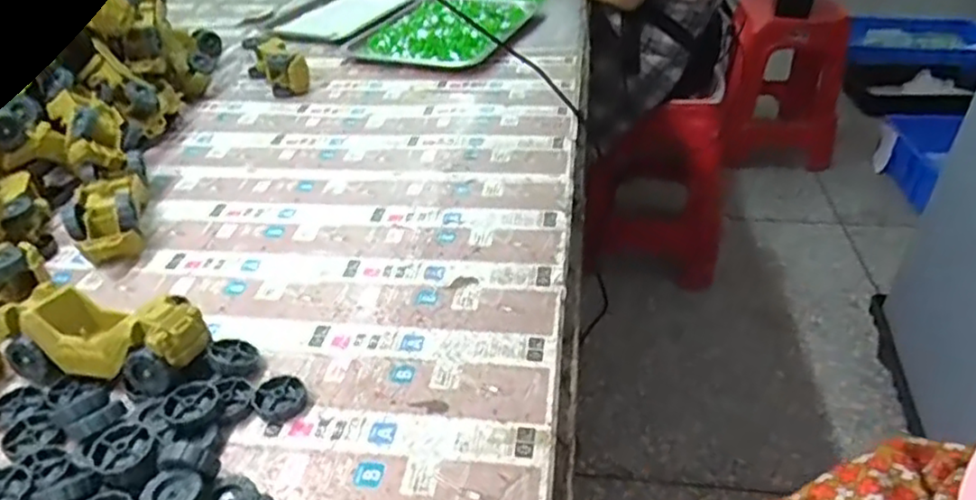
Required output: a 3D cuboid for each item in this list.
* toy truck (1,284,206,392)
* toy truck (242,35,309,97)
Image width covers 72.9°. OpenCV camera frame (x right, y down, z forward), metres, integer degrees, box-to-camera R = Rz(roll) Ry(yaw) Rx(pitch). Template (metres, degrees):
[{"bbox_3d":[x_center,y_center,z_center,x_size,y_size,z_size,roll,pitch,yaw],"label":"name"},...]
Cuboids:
[{"bbox_3d":[-0.303,0.070,0.531,0.152,0.059,0.062,5,38,11],"label":"toy truck"},{"bbox_3d":[-0.322,-0.280,1.003,0.053,0.053,0.131,-26,42,-27],"label":"toy truck"}]

